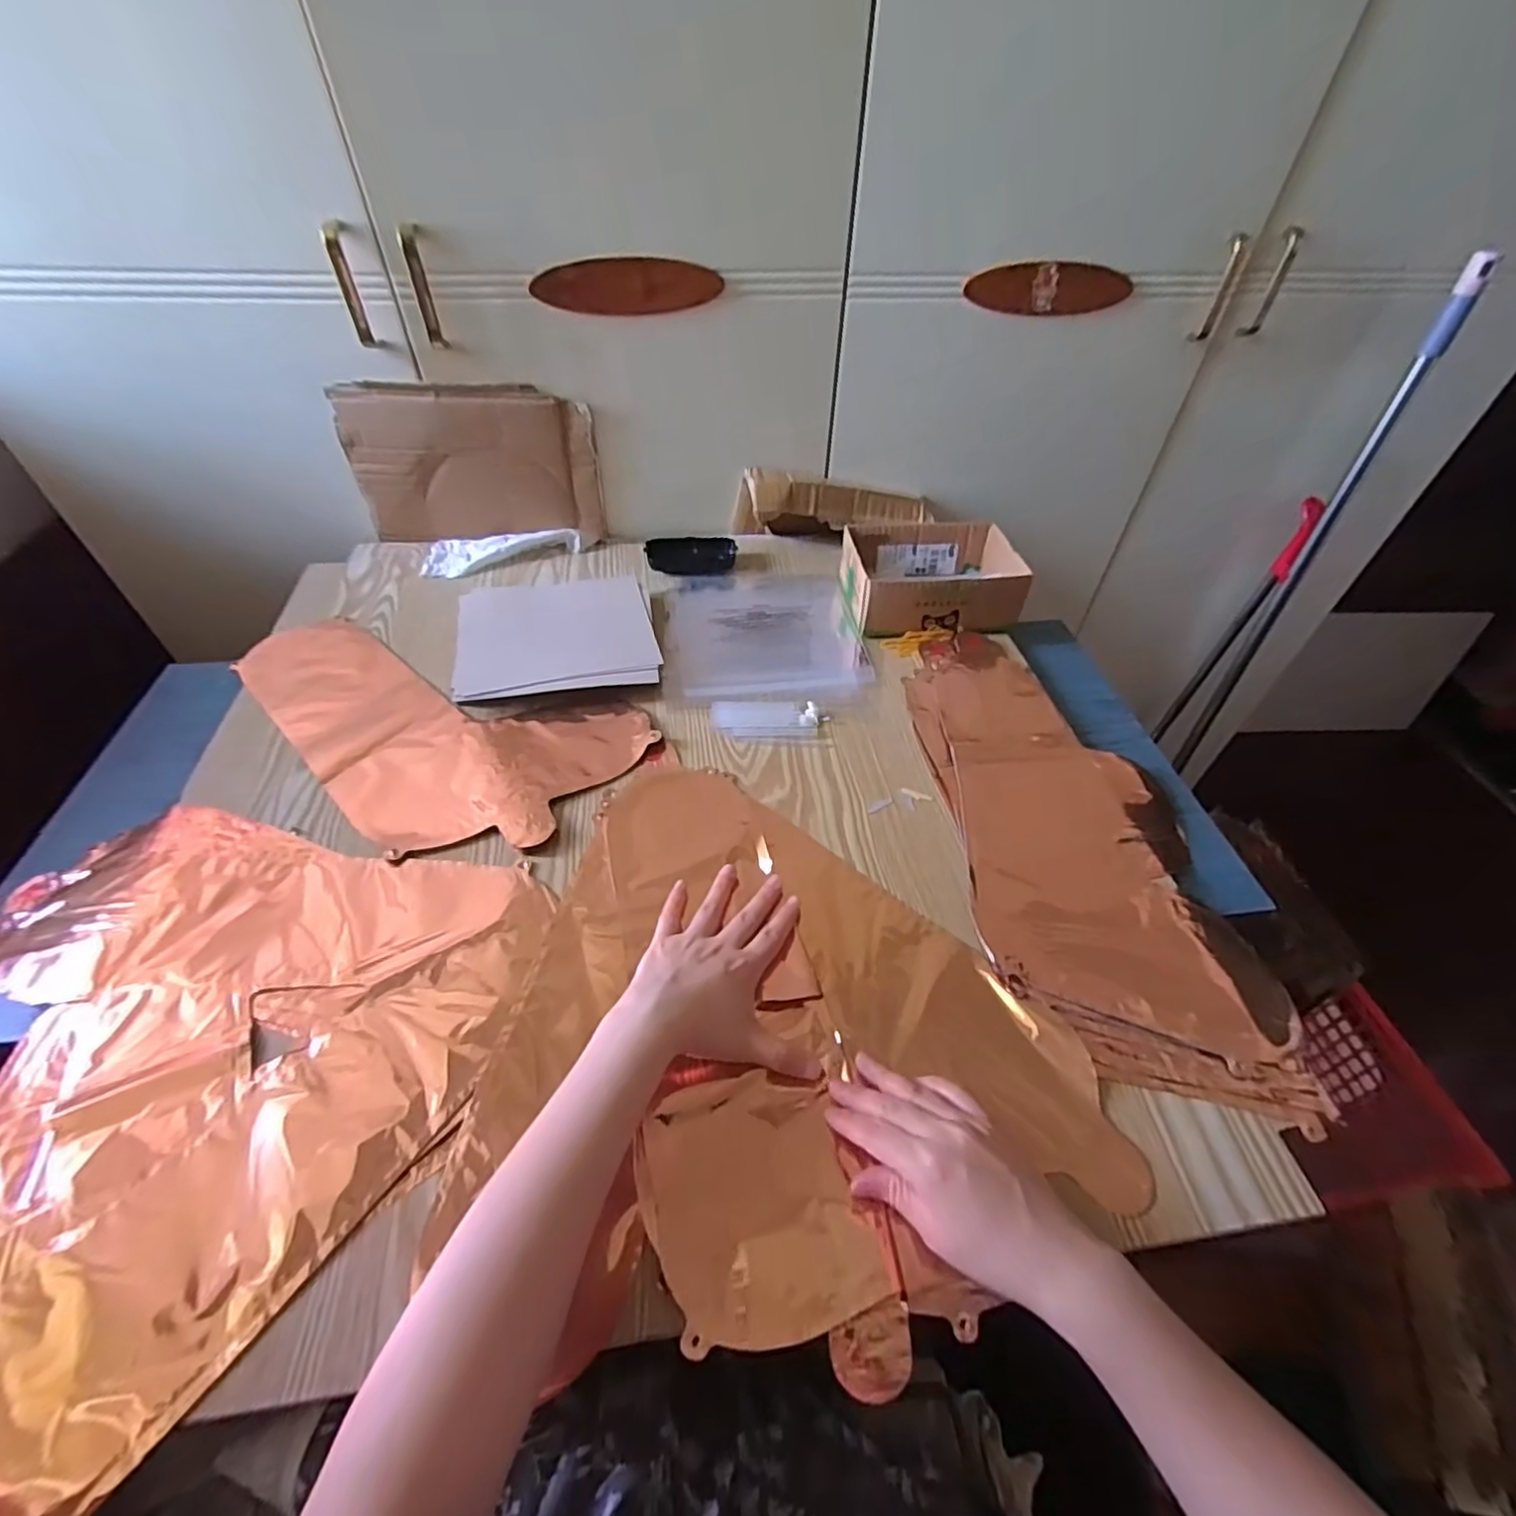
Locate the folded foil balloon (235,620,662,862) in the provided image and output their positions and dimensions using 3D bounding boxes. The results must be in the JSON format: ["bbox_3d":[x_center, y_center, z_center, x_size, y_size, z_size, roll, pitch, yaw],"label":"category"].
[{"bbox_3d":[-0.328,-0.033,0.613,0.416,0.009,0.207,21,49,17],"label":"folded foil balloon"}]

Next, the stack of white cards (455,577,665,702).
[{"bbox_3d":[-0.207,-0.127,0.686,0.195,0.027,0.166,-7,47,-9],"label":"stack of white cards"}]

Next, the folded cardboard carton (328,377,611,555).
[{"bbox_3d":[-0.327,-0.336,0.775,0.272,0.175,0.043,2,47,0],"label":"folded cardboard carton"}]

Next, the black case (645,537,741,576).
[{"bbox_3d":[-0.083,-0.257,0.831,0.110,0.026,0.045,-9,48,-11],"label":"black case"}]

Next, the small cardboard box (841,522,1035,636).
[{"bbox_3d":[0.192,-0.203,0.750,0.180,0.065,0.137,-4,47,-6],"label":"small cardboard box"}]

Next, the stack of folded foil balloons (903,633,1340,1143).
[{"bbox_3d":[0.262,0.046,0.560,0.206,0.016,0.455,-1,47,-3],"label":"stack of folded foil balloons"}]

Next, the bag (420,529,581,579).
[{"bbox_3d":[-0.312,-0.250,0.803,0.181,0.022,0.073,-3,47,-4],"label":"bag"}]

